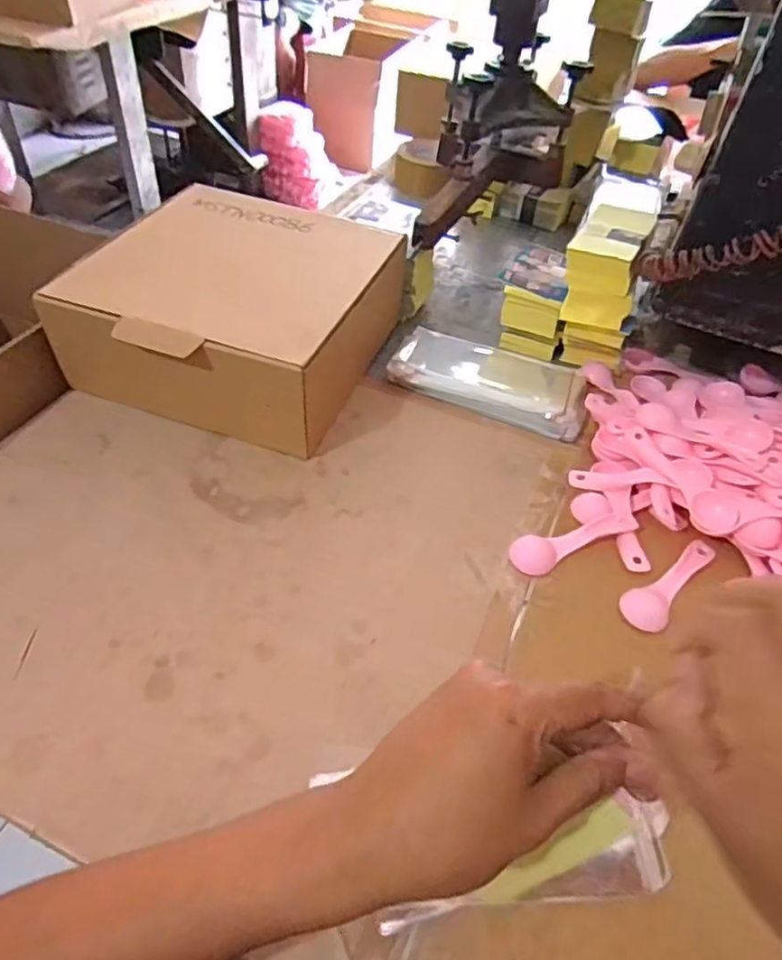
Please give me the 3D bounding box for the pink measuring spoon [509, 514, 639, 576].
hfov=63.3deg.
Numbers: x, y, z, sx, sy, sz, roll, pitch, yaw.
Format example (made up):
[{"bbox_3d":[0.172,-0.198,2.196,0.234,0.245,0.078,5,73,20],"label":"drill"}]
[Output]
[{"bbox_3d":[0.147,0.047,0.517,0.111,0.012,0.033,-18,51,-20],"label":"pink measuring spoon"}]

